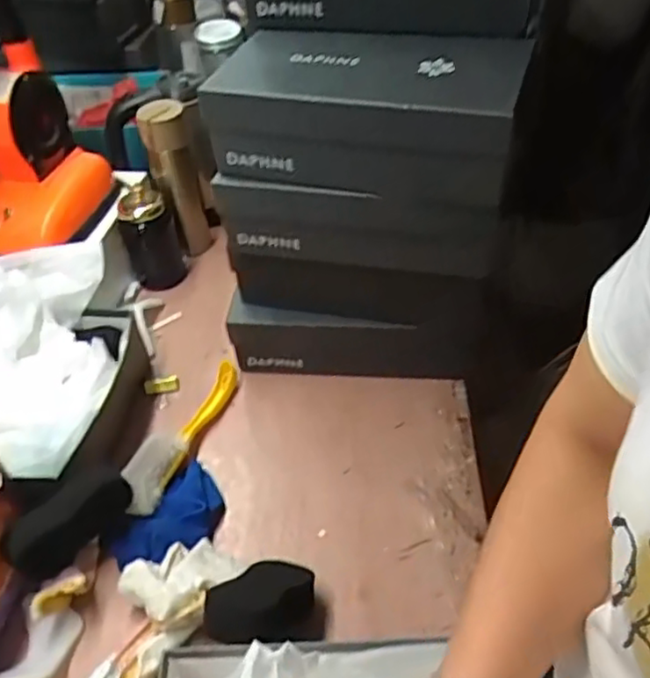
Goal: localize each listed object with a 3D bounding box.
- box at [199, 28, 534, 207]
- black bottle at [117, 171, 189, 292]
[{"bbox_3d":[0.044,-0.230,0.676,0.288,0.095,0.150,11,47,16],"label":"box"},{"bbox_3d":[-0.260,-0.155,1.006,0.077,0.152,0.060,-12,45,-7],"label":"black bottle"}]

